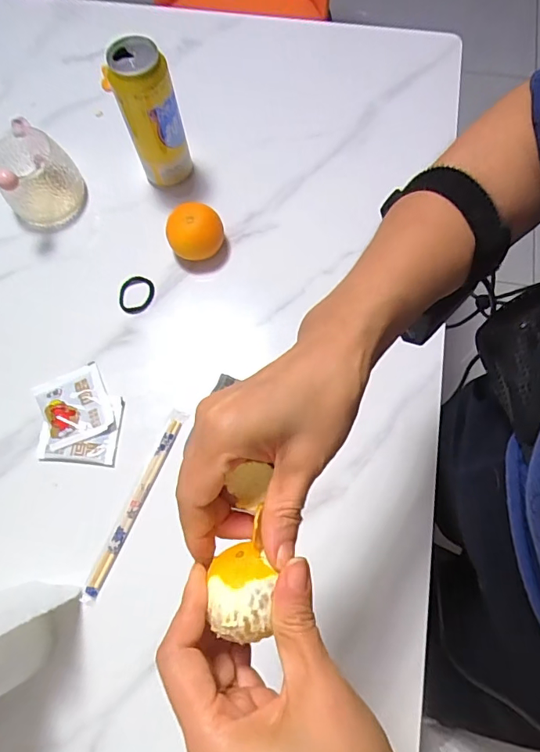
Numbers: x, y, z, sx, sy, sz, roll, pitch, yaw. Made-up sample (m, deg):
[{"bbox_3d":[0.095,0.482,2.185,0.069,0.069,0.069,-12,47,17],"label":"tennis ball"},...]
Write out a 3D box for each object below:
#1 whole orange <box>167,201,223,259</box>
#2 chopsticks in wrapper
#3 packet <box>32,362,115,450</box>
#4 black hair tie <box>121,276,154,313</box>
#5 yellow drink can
[{"bbox_3d":[-0.091,-0.173,0.578,0.067,0.060,0.056,-15,73,-3],"label":"whole orange"},{"bbox_3d":[-0.146,0.136,0.510,0.020,0.008,0.216,22,75,9],"label":"chopsticks in wrapper"},{"bbox_3d":[-0.226,0.034,0.542,0.077,0.011,0.085,-24,73,-6],"label":"packet"},{"bbox_3d":[-0.167,-0.102,0.584,0.042,0.004,0.048,21,74,8],"label":"black hair tie"},{"bbox_3d":[-0.142,-0.308,0.566,0.061,0.168,0.066,-1,72,2],"label":"yellow drink can"}]

